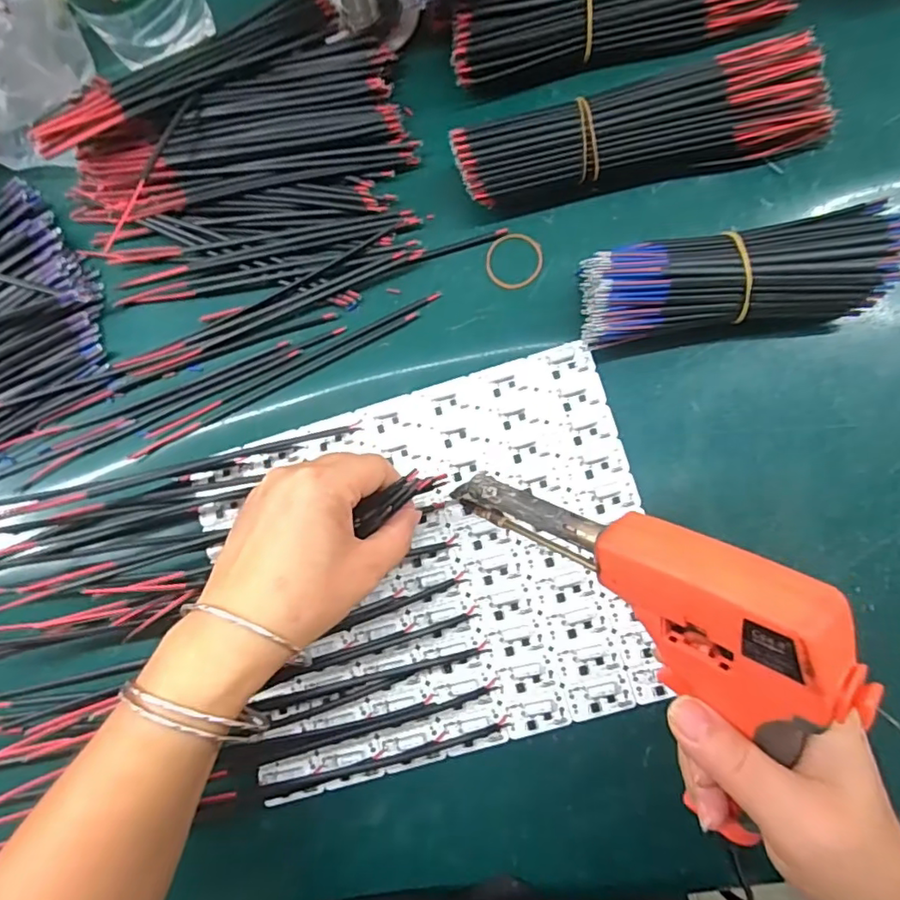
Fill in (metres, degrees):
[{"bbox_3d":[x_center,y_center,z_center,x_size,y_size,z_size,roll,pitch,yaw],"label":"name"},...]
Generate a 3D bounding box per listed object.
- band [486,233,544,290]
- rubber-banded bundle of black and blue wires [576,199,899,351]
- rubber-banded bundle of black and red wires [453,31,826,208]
[{"bbox_3d":[0.038,-0.111,0.335,0.033,0.004,0.034,0,85,6],"label":"band"},{"bbox_3d":[0.144,-0.089,0.298,0.149,0.042,0.048,-7,85,5],"label":"rubber-banded bundle of black and blue wires"},{"bbox_3d":[0.103,-0.177,0.314,0.195,0.036,0.045,-9,84,5],"label":"rubber-banded bundle of black and red wires"}]

